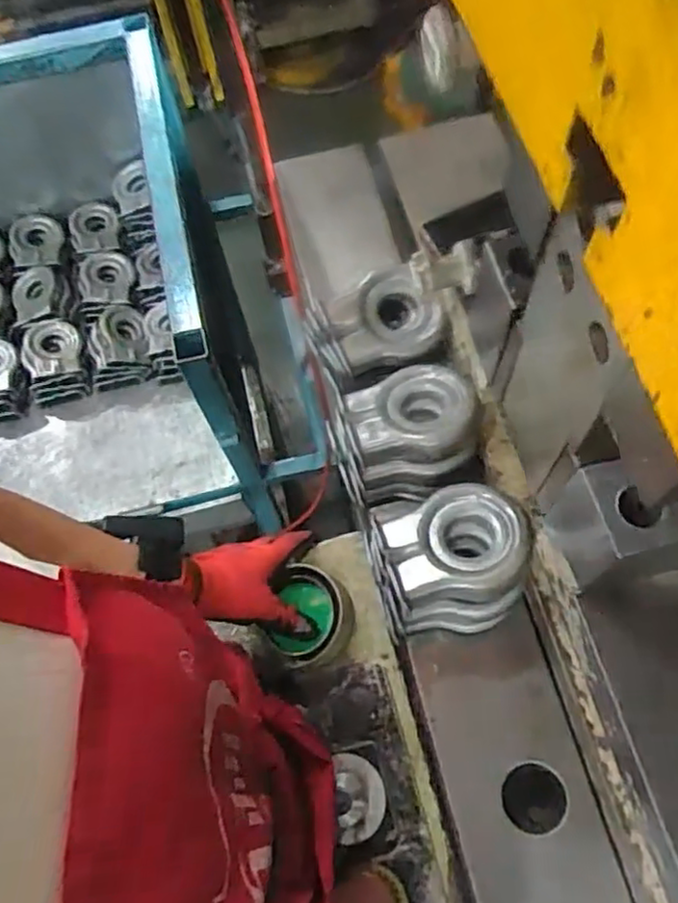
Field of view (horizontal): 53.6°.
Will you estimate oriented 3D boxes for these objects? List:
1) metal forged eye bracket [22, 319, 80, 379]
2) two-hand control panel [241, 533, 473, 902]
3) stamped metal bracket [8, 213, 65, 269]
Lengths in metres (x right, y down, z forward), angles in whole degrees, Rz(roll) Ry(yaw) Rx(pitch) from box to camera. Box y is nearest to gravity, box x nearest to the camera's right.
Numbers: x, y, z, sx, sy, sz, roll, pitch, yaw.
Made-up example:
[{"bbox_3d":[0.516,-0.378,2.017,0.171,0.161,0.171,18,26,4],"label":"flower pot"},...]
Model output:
[{"bbox_3d":[-0.499,-0.180,1.167,0.091,0.023,0.106,-18,67,-5],"label":"metal forged eye bracket"},{"bbox_3d":[0.022,0.311,0.555,0.130,0.076,0.476,-13,65,-3],"label":"two-hand control panel"},{"bbox_3d":[-0.570,-0.396,1.260,0.094,0.016,0.108,1,73,-13],"label":"stamped metal bracket"}]

